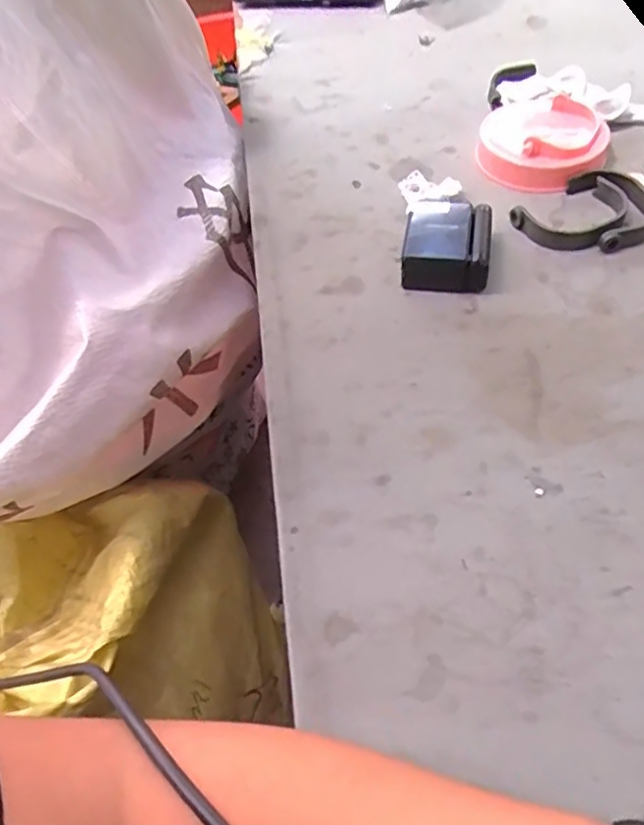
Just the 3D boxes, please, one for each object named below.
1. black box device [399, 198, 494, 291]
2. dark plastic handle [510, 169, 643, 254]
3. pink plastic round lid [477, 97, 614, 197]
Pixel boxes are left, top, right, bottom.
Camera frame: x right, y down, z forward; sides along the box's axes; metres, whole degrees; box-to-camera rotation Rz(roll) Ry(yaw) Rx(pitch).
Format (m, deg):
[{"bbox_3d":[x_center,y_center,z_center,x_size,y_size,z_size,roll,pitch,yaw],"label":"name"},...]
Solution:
[{"bbox_3d":[0.084,-0.112,0.416,0.055,0.030,0.064,5,54,10],"label":"black box device"},{"bbox_3d":[0.191,-0.137,0.429,0.092,0.014,0.071,-30,55,-16],"label":"dark plastic handle"},{"bbox_3d":[0.167,-0.204,0.473,0.089,0.028,0.094,-3,53,4],"label":"pink plastic round lid"}]

